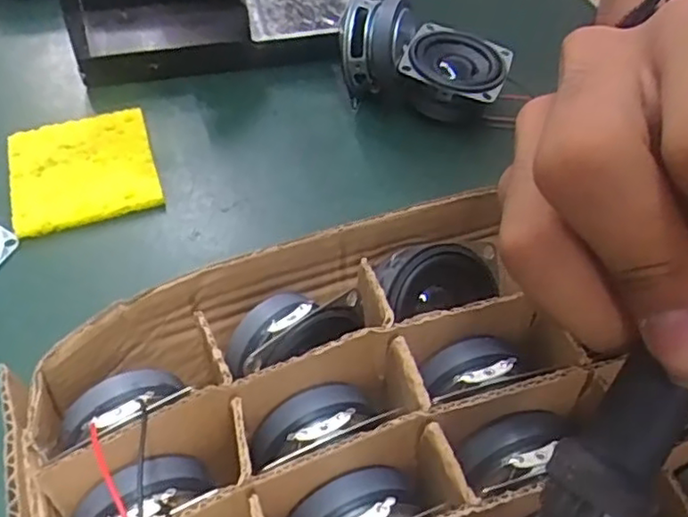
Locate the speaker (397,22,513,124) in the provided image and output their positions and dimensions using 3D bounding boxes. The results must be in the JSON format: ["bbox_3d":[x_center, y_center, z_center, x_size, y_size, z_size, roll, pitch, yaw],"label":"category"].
[{"bbox_3d":[0.059,-0.097,0.345,0.051,0.027,0.051,19,55,11],"label":"speaker"}]

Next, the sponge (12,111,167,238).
[{"bbox_3d":[-0.125,-0.043,0.314,0.065,0.008,0.065,-15,56,-13],"label":"sponge"}]

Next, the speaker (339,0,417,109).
[{"bbox_3d":[0.017,-0.110,0.340,0.034,0.050,0.045,10,54,5],"label":"speaker"}]

